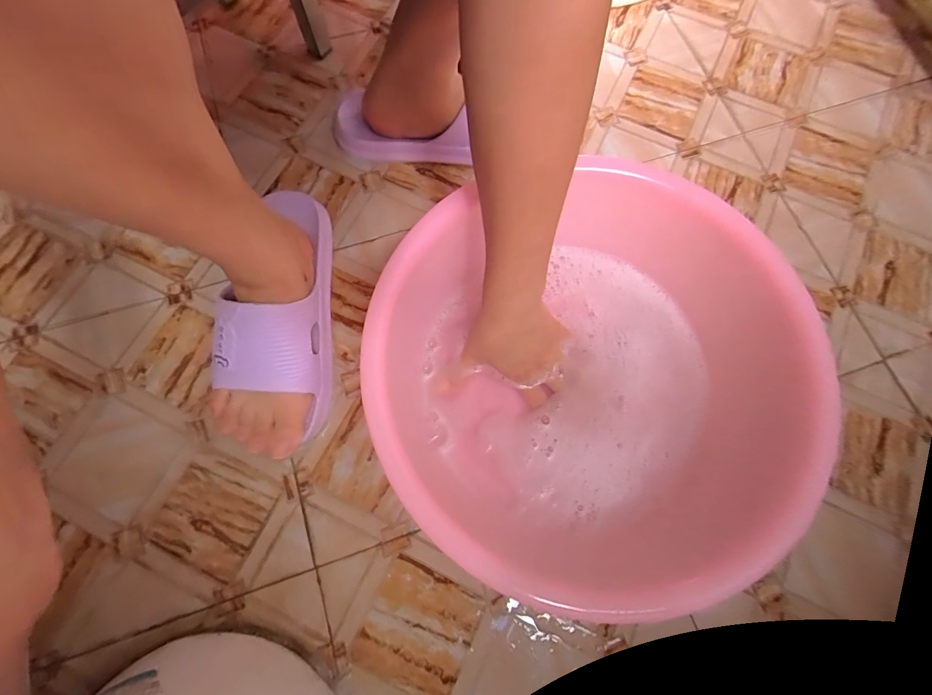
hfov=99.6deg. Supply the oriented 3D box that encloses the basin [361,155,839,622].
[{"bbox_3d":[0.093,0.025,0.328,0.317,0.104,0.297,0,77,2],"label":"basin"}]

